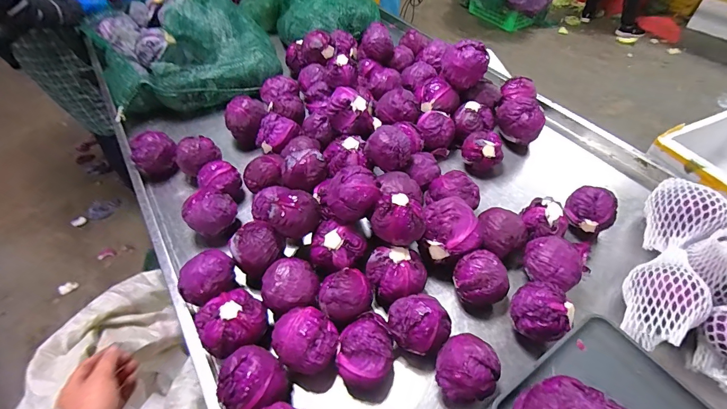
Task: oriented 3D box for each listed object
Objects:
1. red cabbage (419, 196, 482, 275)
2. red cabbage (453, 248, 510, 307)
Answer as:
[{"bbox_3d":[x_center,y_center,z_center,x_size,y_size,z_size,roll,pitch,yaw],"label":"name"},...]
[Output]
[{"bbox_3d":[0.172,0.056,0.705,0.122,0.108,0.117,16,53,15],"label":"red cabbage"},{"bbox_3d":[0.221,0.143,0.670,0.101,0.089,0.091,25,56,21],"label":"red cabbage"}]

